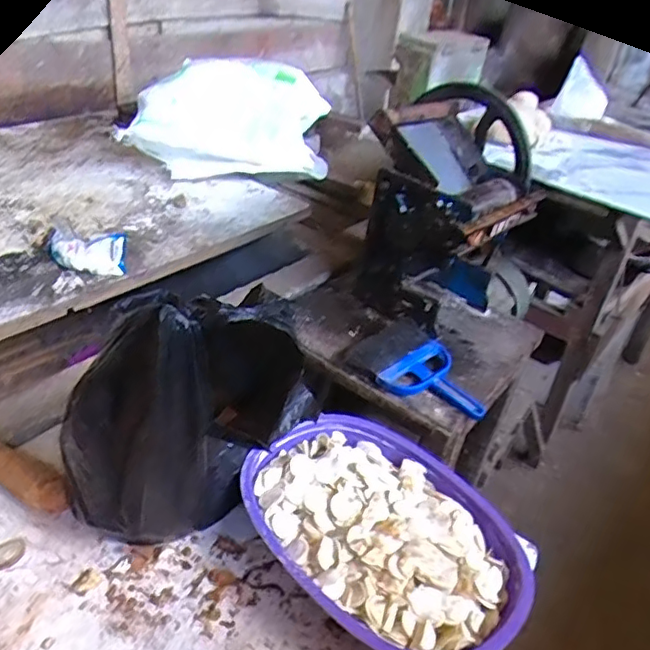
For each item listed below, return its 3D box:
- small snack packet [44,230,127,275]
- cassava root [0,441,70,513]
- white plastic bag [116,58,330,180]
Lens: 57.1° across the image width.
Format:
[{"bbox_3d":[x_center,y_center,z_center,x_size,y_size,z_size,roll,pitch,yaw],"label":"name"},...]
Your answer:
[{"bbox_3d":[-0.396,-0.115,0.987,0.134,0.071,0.049,4,29,-4],"label":"small snack packet"},{"bbox_3d":[-0.356,0.156,0.660,0.202,0.043,0.046,21,36,20],"label":"cassava root"},{"bbox_3d":[-0.210,-0.520,1.450,0.526,0.205,0.344,-5,32,-20],"label":"white plastic bag"}]

